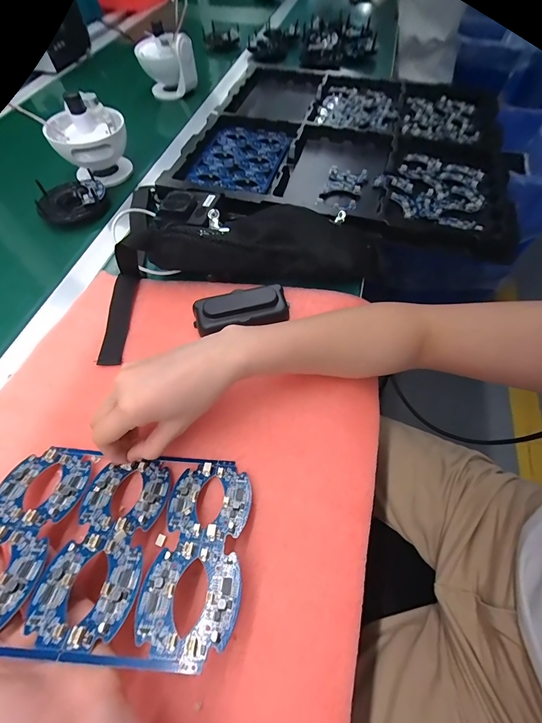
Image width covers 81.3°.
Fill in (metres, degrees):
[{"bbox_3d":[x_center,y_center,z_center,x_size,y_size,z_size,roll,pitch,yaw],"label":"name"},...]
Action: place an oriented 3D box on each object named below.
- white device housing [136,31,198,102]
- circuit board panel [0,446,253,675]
[{"bbox_3d":[-0.224,-0.644,0.687,0.111,0.100,0.064,33,65,19],"label":"white device housing"},{"bbox_3d":[-0.121,0.130,0.240,0.200,0.008,0.134,6,41,2],"label":"circuit board panel"}]

